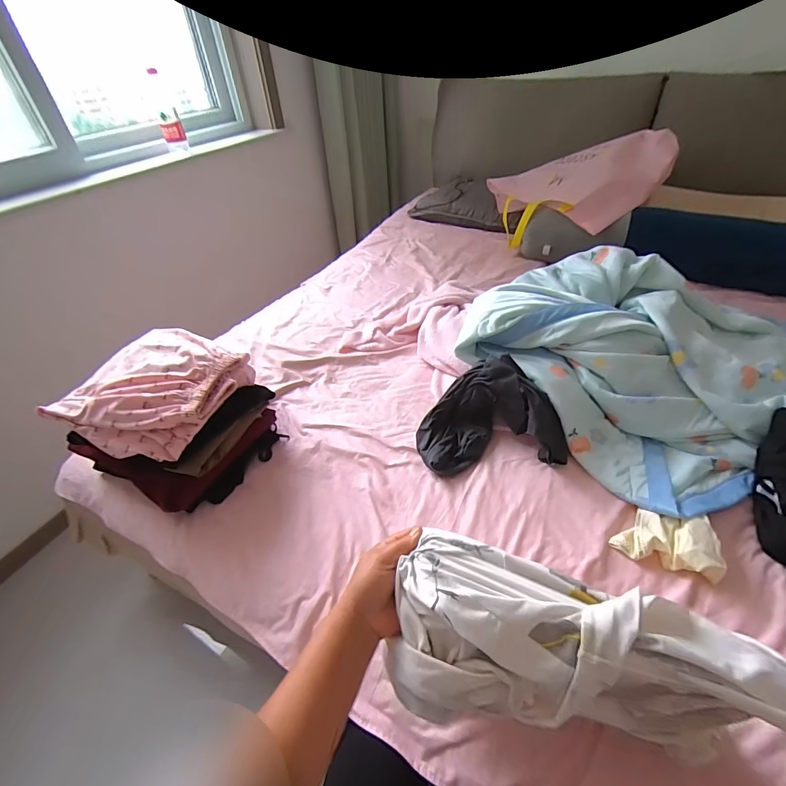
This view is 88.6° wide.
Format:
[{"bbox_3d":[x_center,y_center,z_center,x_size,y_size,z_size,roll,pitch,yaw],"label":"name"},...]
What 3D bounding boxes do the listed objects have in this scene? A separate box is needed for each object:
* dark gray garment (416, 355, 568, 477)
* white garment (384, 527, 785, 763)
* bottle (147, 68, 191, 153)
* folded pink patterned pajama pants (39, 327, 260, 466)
[{"bbox_3d":[0.175,0.041,0.743,0.258,0.137,0.164,-6,43,0],"label":"dark gray garment"},{"bbox_3d":[0.171,0.243,0.377,0.337,0.128,0.132,10,45,9],"label":"white garment"},{"bbox_3d":[-0.711,-0.887,1.258,0.063,0.184,0.061,-20,45,-15],"label":"bottle"},{"bbox_3d":[-0.402,-0.009,0.710,0.225,0.087,0.271,11,46,18],"label":"folded pink patterned pajama pants"}]

